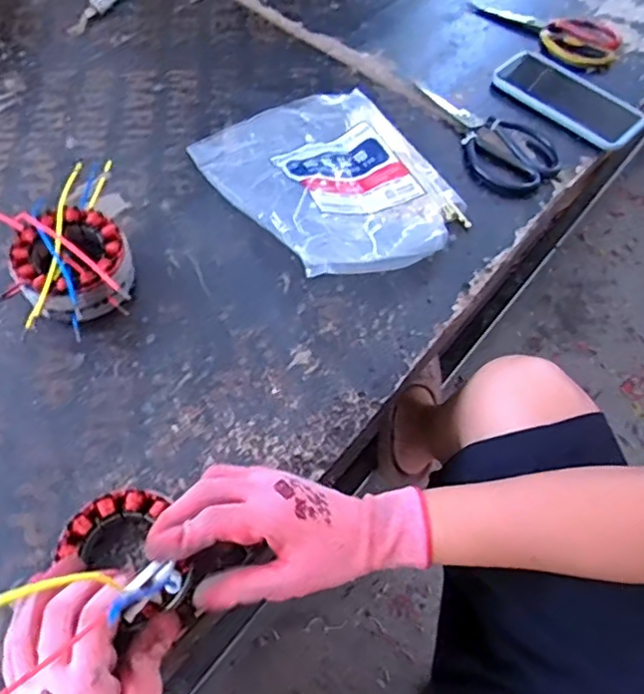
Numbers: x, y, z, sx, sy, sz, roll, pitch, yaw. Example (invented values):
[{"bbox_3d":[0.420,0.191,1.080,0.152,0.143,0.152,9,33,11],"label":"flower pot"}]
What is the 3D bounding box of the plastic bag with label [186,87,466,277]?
[{"bbox_3d":[0.011,-0.172,0.582,0.198,0.059,0.248,-26,64,-18],"label":"plastic bag with label"}]

